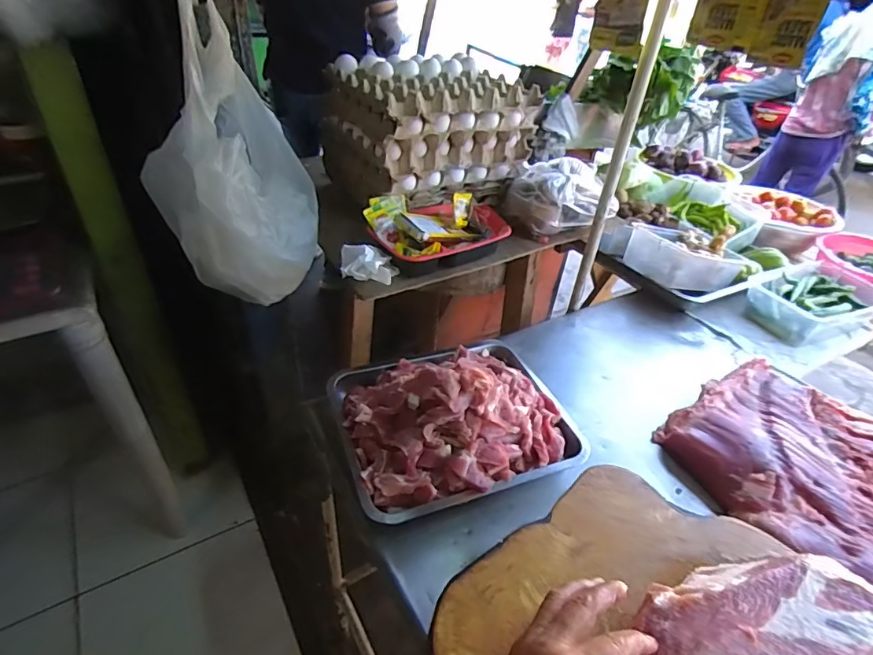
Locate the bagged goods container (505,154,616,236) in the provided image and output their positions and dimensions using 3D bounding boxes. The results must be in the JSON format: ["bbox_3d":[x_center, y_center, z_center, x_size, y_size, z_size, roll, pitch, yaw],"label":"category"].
[{"bbox_3d":[0.217,-0.241,0.889,0.171,0.095,0.129,-8,40,-15],"label":"bagged goods container"}]

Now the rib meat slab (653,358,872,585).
[{"bbox_3d":[0.504,0.187,0.654,0.279,0.048,0.330,-24,46,-30],"label":"rib meat slab"}]

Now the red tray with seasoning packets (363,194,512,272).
[{"bbox_3d":[0.003,-0.165,0.804,0.223,0.067,0.140,-18,44,-25],"label":"red tray with seasoning packets"}]

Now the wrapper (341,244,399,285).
[{"bbox_3d":[-0.100,-0.092,0.728,0.081,0.048,0.059,8,39,5],"label":"wrapper"}]

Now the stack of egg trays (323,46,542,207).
[{"bbox_3d":[-0.027,-0.369,0.915,0.289,0.188,0.289,-21,45,-28],"label":"stack of egg trays"}]

